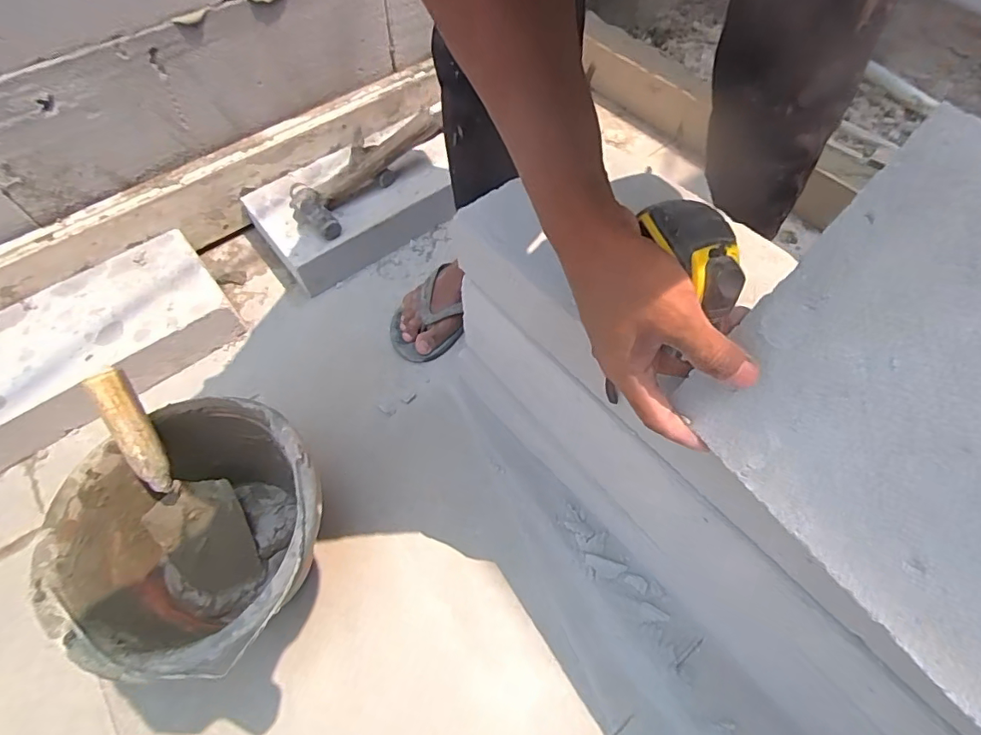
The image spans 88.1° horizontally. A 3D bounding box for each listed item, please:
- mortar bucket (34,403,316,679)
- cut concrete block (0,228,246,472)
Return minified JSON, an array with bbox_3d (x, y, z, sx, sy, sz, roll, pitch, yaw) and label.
[{"bbox_3d":[-0.288,0.188,0.547,0.243,0.167,0.253,-1,61,1],"label":"mortar bucket"},{"bbox_3d":[-0.668,0.025,0.698,0.593,0.084,0.198,-34,65,-18],"label":"cut concrete block"}]

